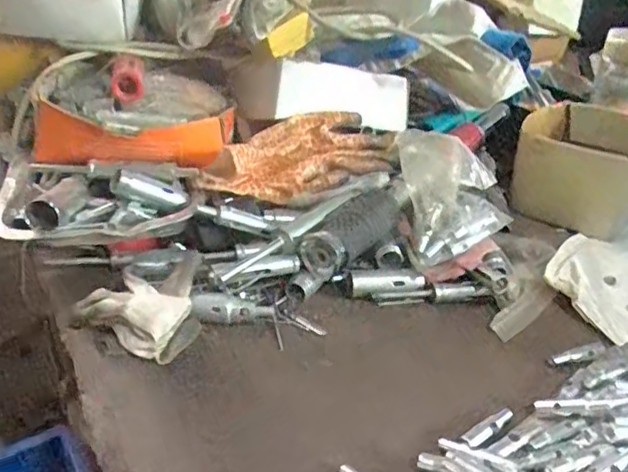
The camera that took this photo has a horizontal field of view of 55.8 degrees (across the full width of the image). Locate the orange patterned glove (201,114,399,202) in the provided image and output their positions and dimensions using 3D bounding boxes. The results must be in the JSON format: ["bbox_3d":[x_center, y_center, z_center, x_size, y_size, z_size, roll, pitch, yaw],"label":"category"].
[{"bbox_3d":[-0.007,-0.079,0.584,0.214,0.049,0.078,-13,36,-25],"label":"orange patterned glove"}]

